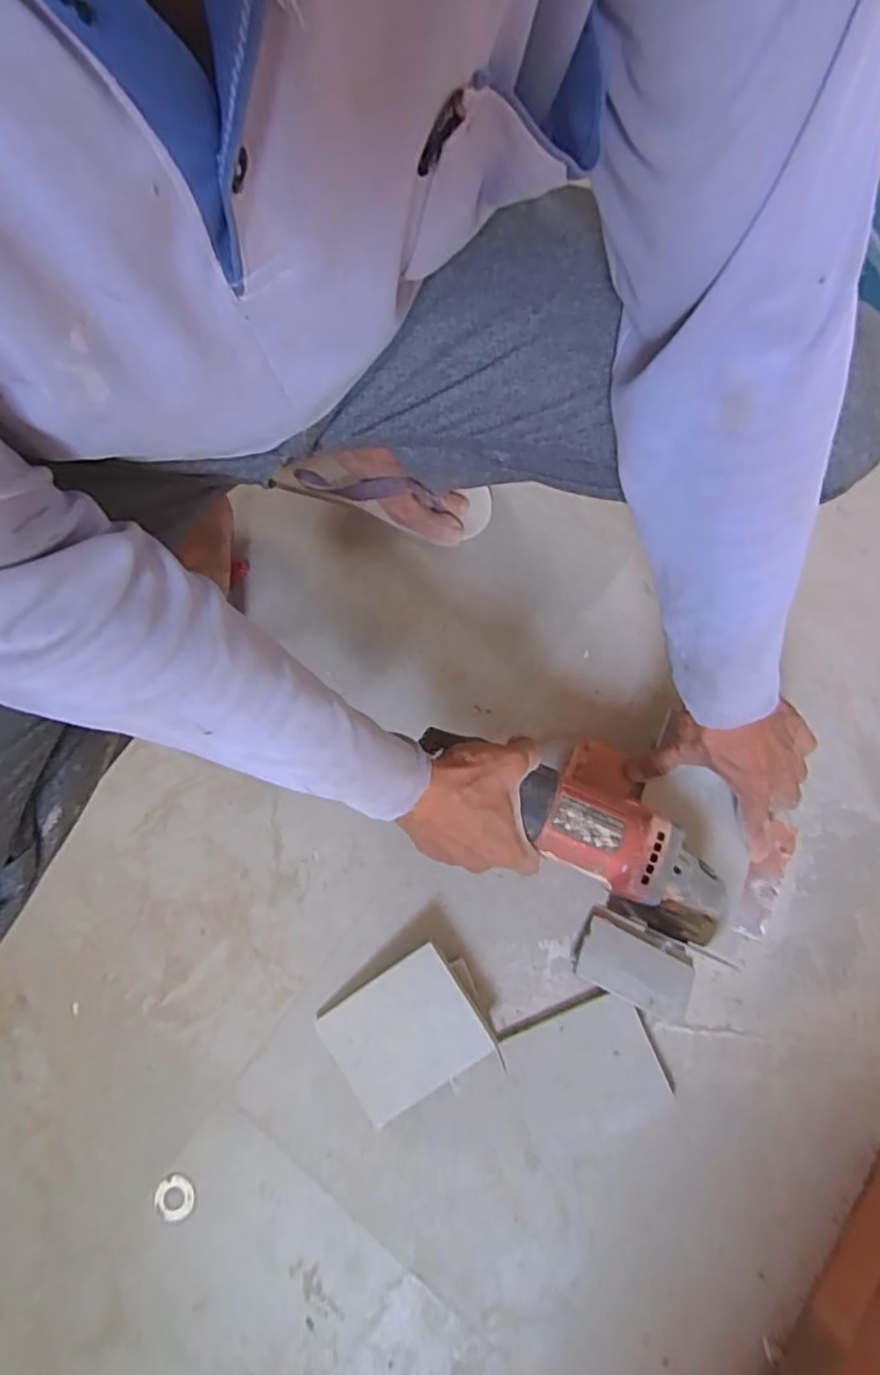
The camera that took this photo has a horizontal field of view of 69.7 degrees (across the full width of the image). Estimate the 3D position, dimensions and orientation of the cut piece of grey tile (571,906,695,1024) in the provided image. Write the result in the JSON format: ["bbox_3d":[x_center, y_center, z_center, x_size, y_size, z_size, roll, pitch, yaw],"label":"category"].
[{"bbox_3d":[0.164,0.232,0.531,0.095,0.014,0.058,24,76,6],"label":"cut piece of grey tile"}]

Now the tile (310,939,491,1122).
[{"bbox_3d":[-0.030,0.278,0.509,0.120,0.009,0.095,-37,77,7],"label":"tile"}]

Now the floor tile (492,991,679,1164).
[{"bbox_3d":[0.116,0.311,0.511,0.117,0.007,0.092,-23,76,-6],"label":"floor tile"}]

